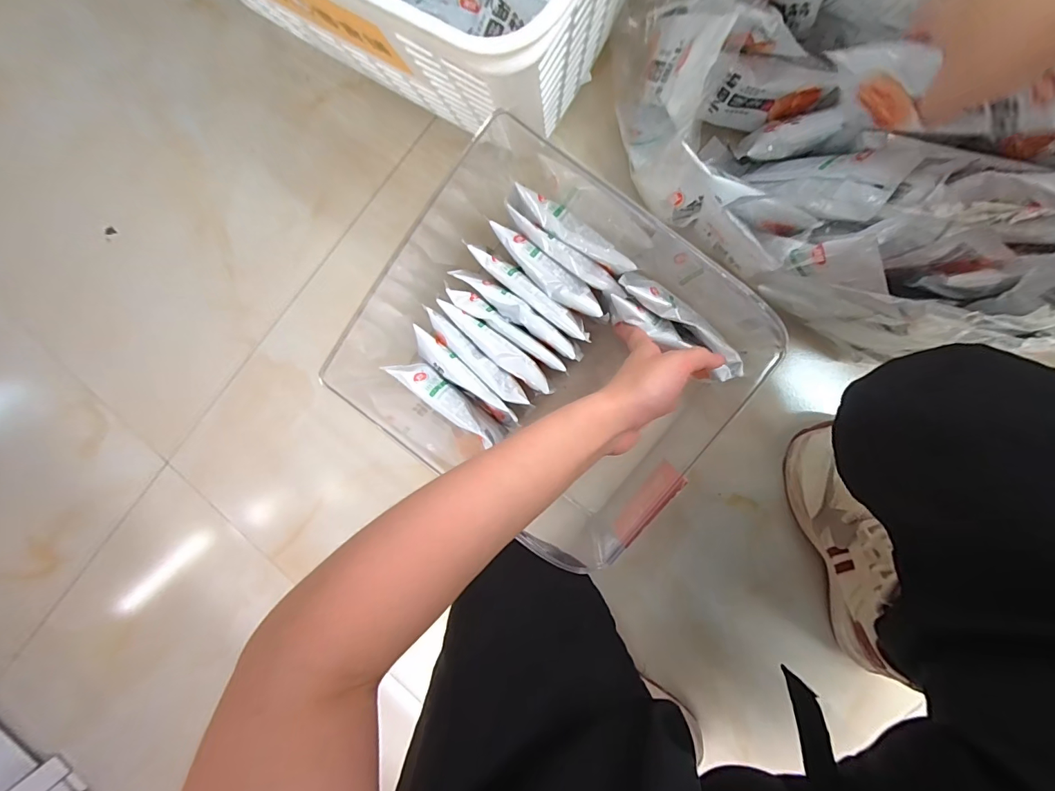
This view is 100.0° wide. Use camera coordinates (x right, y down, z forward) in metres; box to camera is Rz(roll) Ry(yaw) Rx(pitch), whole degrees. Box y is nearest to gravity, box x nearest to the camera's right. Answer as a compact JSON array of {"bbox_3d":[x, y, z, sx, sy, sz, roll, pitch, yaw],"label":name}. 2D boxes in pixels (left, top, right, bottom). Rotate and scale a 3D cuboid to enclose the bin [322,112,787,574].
[{"bbox_3d":[0.028,-0.025,0.433,0.354,0.090,0.300,38,96,1],"label":"bin"}]

